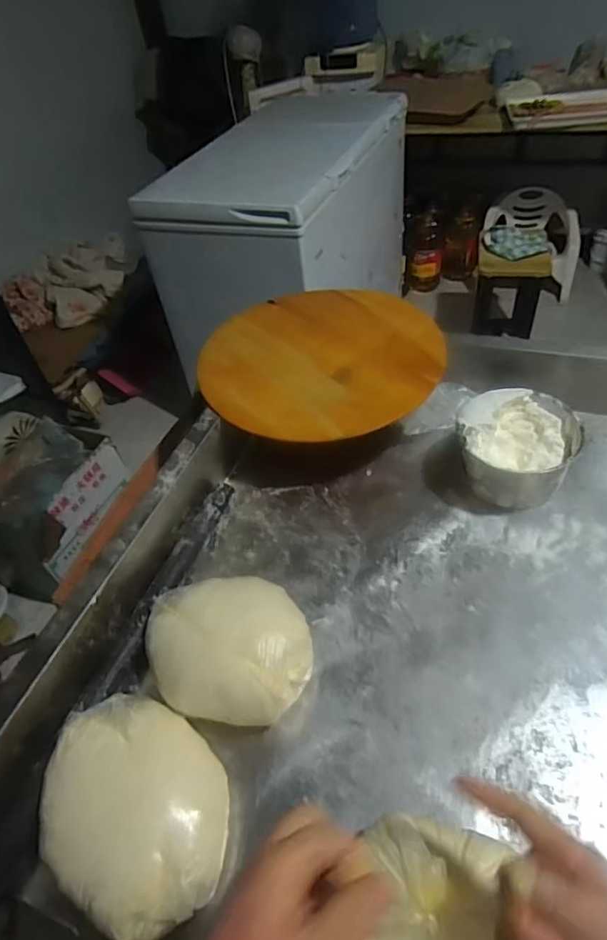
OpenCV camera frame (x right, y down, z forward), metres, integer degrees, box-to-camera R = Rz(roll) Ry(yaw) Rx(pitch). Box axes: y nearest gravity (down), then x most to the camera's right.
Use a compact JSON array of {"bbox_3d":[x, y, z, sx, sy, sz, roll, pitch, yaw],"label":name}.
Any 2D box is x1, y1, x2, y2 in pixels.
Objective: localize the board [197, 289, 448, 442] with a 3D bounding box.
[{"bbox_3d":[0.028,-0.177,0.803,0.343,0.024,0.346,1,46,8],"label":"board"}]

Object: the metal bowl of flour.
[{"bbox_3d":[0.277,-0.033,0.695,0.140,0.088,0.135,-4,46,4],"label":"metal bowl of flour"}]

